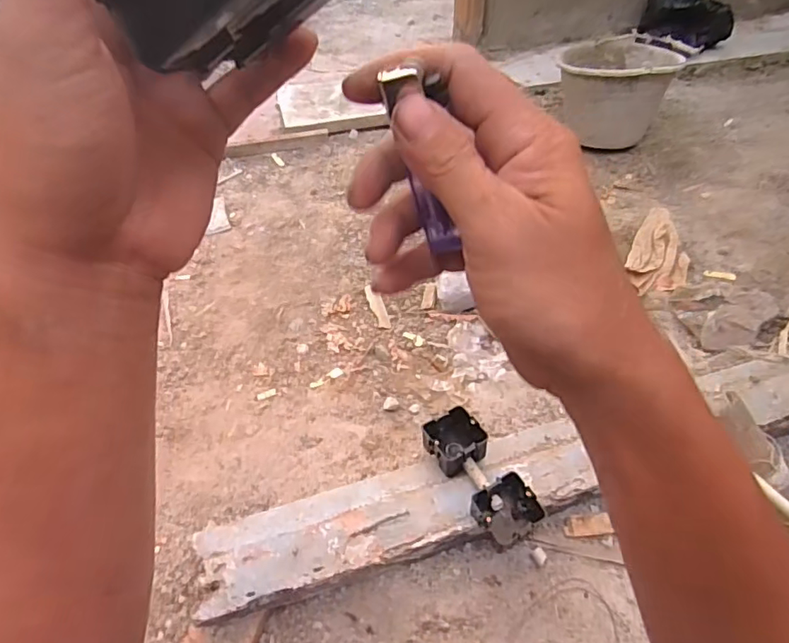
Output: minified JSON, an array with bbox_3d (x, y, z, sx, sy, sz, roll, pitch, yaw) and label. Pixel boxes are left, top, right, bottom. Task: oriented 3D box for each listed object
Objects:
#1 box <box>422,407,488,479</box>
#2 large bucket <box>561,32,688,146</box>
[{"bbox_3d":[0.080,0.163,0.734,0.076,0.038,0.071,-24,51,-19],"label":"box"},{"bbox_3d":[0.576,-0.613,1.454,0.287,0.222,0.298,15,49,16],"label":"large bucket"}]

